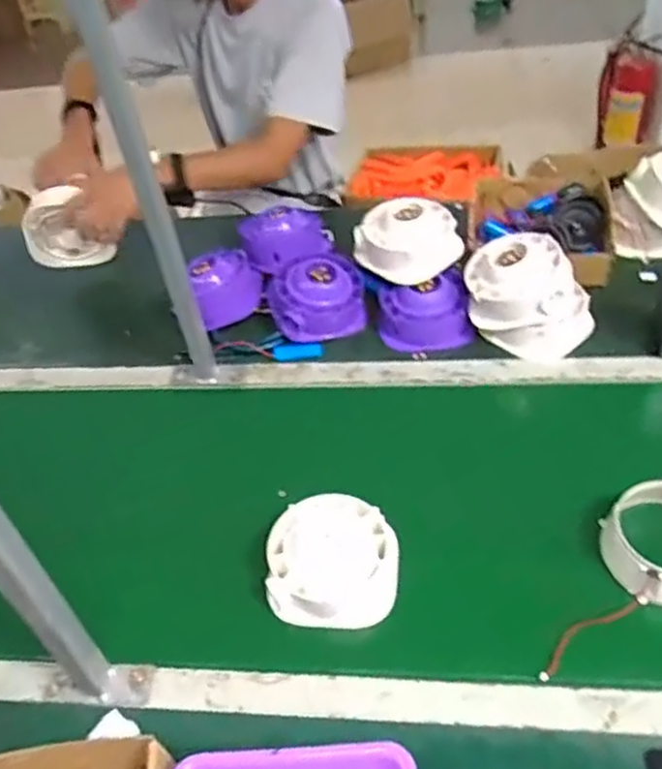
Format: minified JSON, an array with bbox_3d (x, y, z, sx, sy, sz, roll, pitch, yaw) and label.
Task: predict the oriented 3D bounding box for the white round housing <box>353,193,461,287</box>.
[{"bbox_3d":[0.117,-0.214,1.044,0.137,0.100,0.137,-4,45,4],"label":"white round housing"}]

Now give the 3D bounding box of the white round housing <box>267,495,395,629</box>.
[{"bbox_3d":[0.002,0.187,0.761,0.136,0.049,0.134,-4,45,4],"label":"white round housing"}]

